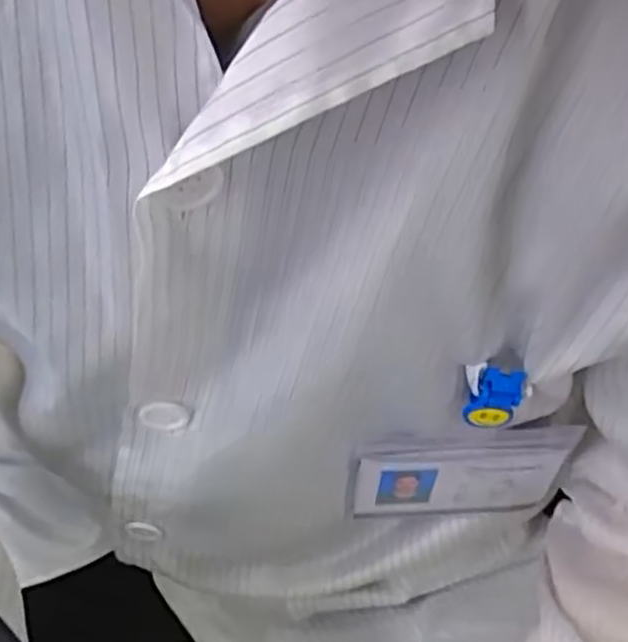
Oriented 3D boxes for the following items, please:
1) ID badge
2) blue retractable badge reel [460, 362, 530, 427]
[{"bbox_3d":[0.066,0.069,0.340,0.092,0.068,0.009,-7,53,-5],"label":"ID badge"},{"bbox_3d":[0.068,0.029,0.284,0.024,0.028,0.010,4,52,3],"label":"blue retractable badge reel"}]

